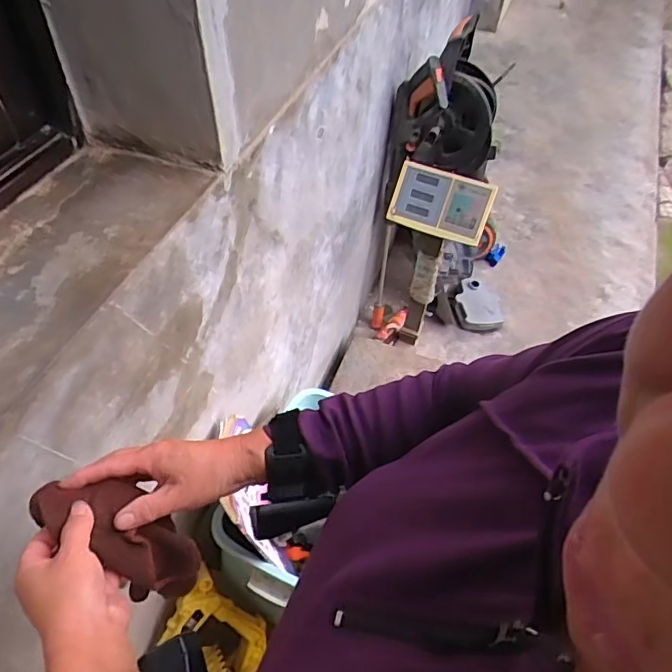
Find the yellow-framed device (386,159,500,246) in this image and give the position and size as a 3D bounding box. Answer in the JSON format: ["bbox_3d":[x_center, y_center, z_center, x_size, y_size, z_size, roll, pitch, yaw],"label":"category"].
[{"bbox_3d":[0.246,-0.311,1.286,0.219,0.040,0.148,17,94,-4],"label":"yellow-framed device"}]

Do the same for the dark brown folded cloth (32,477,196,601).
[{"bbox_3d":[-0.169,0.163,0.451,0.148,0.055,0.060,42,51,-18],"label":"dark brown folded cloth"}]

